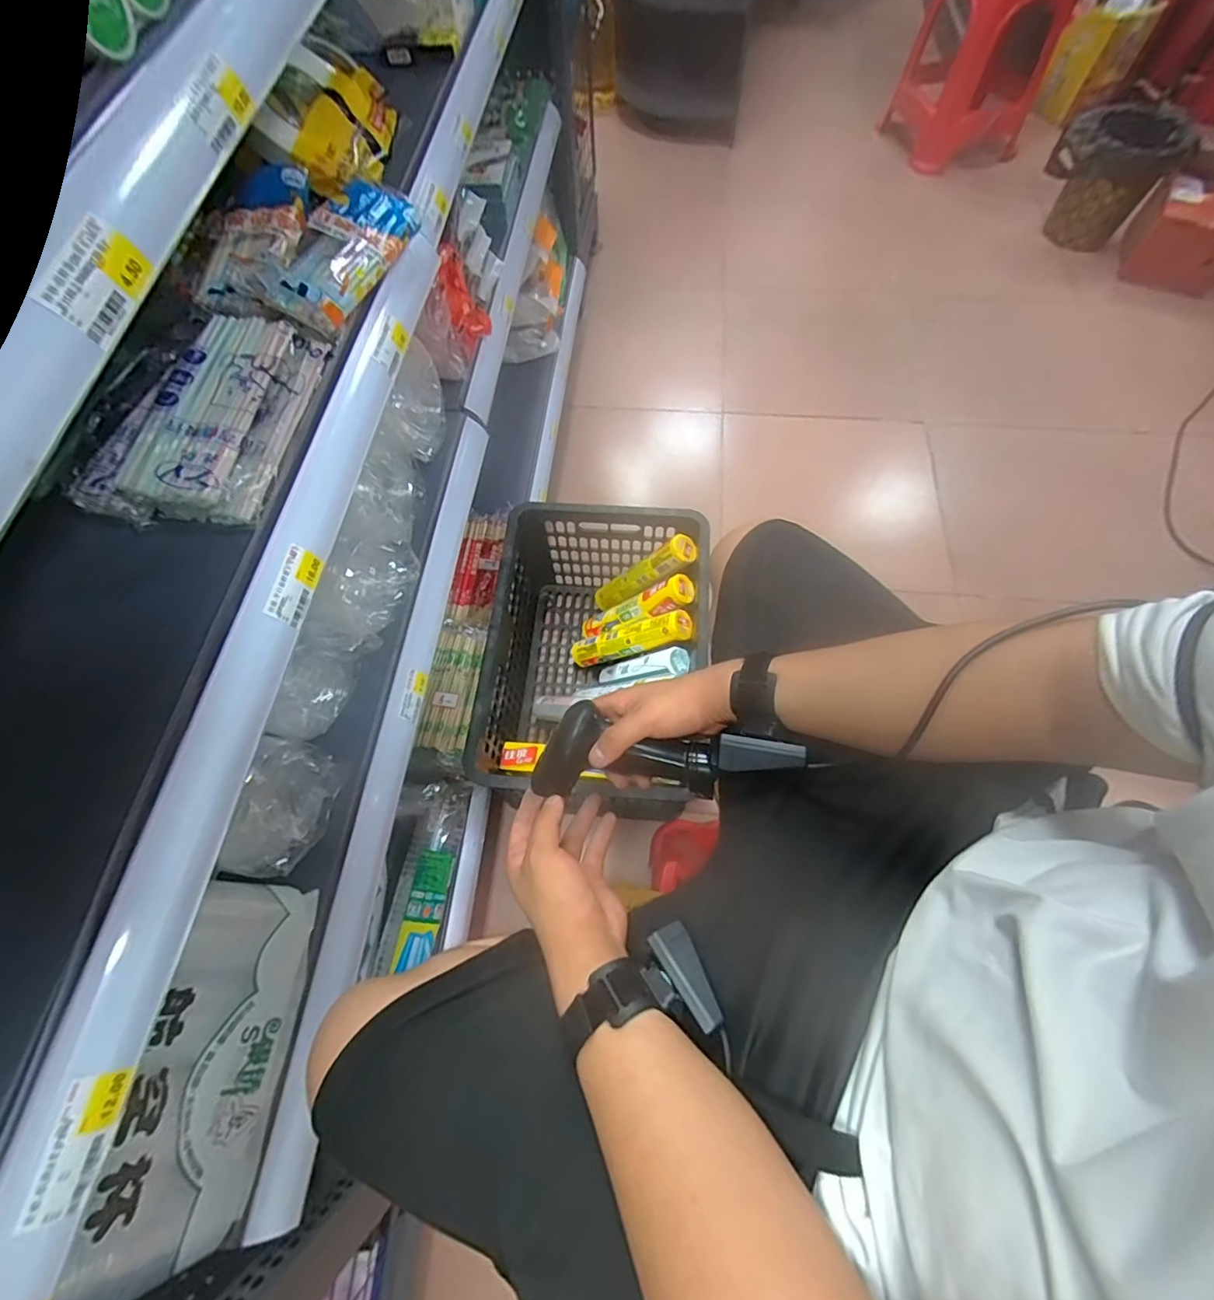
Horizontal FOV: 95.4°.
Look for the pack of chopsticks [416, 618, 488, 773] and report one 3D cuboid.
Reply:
[{"bbox_3d":[-0.239,0.061,0.862,0.077,0.049,0.235,3,66,4],"label":"pack of chopsticks"}]

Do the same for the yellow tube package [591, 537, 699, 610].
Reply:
[{"bbox_3d":[0.059,-0.134,1.033,0.049,0.252,0.046,18,61,-33],"label":"yellow tube package"}]

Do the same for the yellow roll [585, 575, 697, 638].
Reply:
[{"bbox_3d":[0.041,-0.071,1.012,0.260,0.039,0.053,-19,57,41],"label":"yellow roll"}]

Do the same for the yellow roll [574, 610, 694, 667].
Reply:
[{"bbox_3d":[0.032,-0.020,0.999,0.264,0.036,0.053,-16,58,39],"label":"yellow roll"}]

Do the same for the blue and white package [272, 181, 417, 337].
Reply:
[{"bbox_3d":[-0.228,-0.350,0.482,0.058,0.035,0.183,13,67,8],"label":"blue and white package"}]

